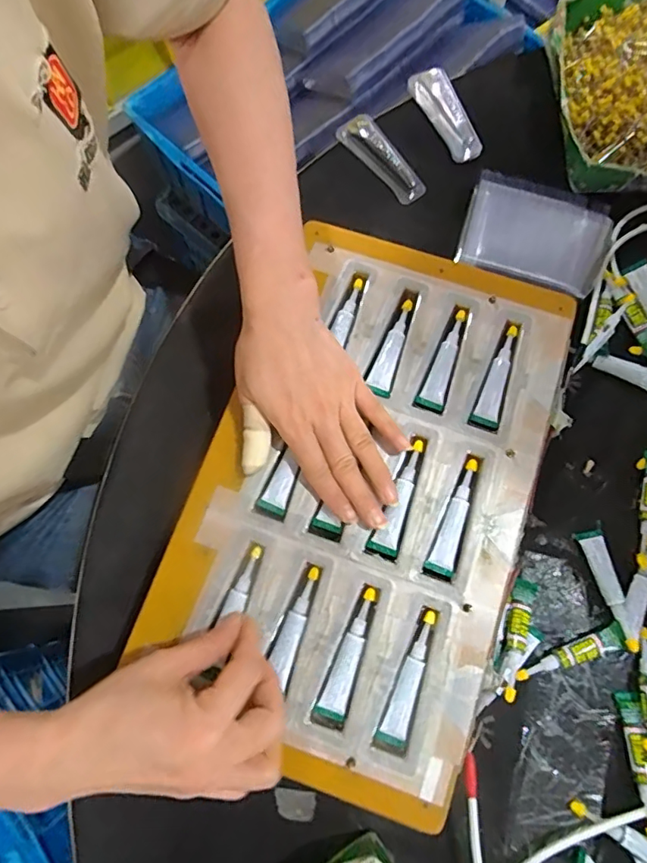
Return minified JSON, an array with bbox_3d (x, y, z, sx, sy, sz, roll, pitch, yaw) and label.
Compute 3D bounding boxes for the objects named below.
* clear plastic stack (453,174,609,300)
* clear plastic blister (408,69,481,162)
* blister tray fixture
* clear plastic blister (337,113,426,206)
[{"bbox_3d":[0.185,-0.167,0.452,0.123,0.028,0.102,17,75,6],"label":"clear plastic stack"},{"bbox_3d":[0.118,-0.311,0.499,0.030,0.016,0.105,-25,75,-6],"label":"clear plastic blister"},{"bbox_3d":[0.035,0.035,0.375,0.226,0.012,0.379,21,76,7],"label":"blister tray fixture"},{"bbox_3d":[0.055,-0.258,0.488,0.030,0.017,0.099,-35,77,-8],"label":"clear plastic blister"}]

